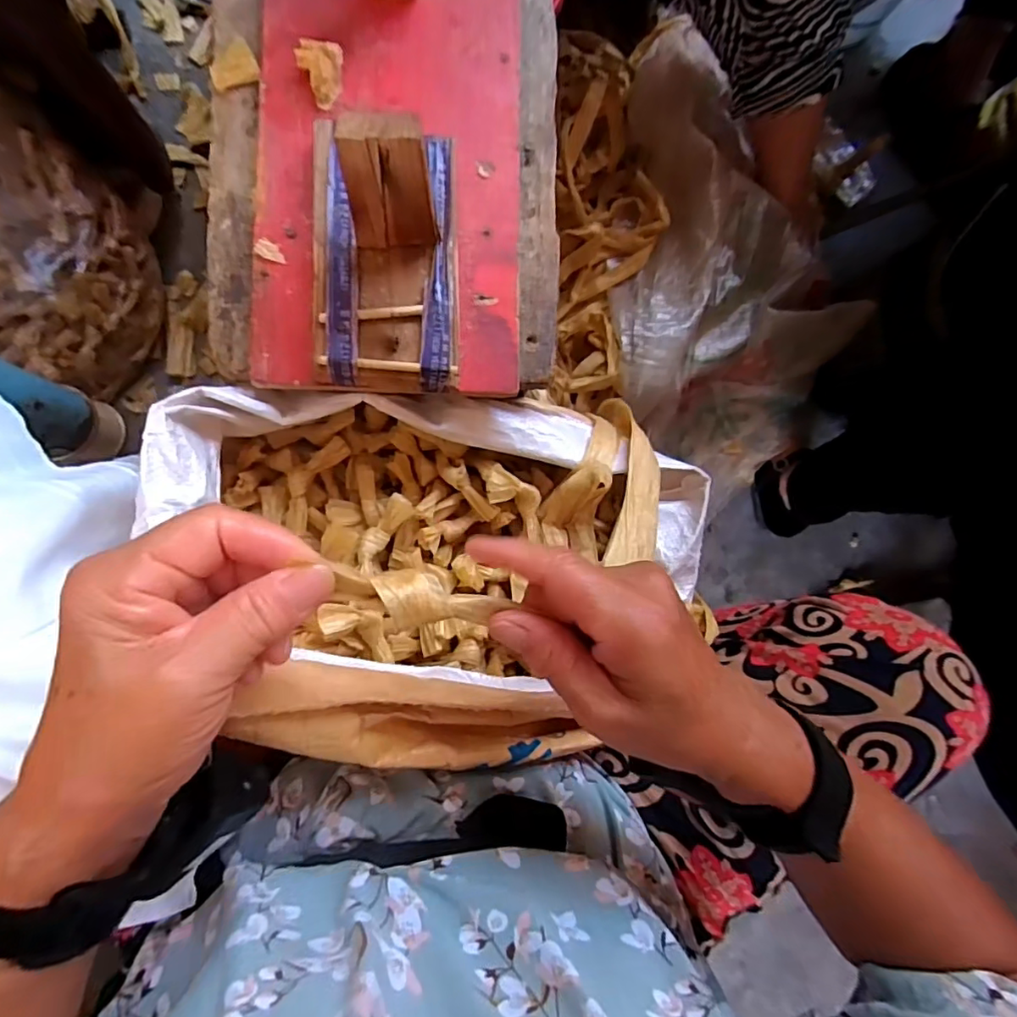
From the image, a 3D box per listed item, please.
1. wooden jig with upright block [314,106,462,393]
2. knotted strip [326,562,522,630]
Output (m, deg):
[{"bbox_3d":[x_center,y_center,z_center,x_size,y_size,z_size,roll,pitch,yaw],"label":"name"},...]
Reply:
[{"bbox_3d":[-0.070,-0.156,0.309,0.085,0.089,0.159,0,86,-9],"label":"wooden jig with upright block"},{"bbox_3d":[-0.034,0.037,0.226,0.072,0.007,0.025,14,84,-19],"label":"knotted strip"}]

